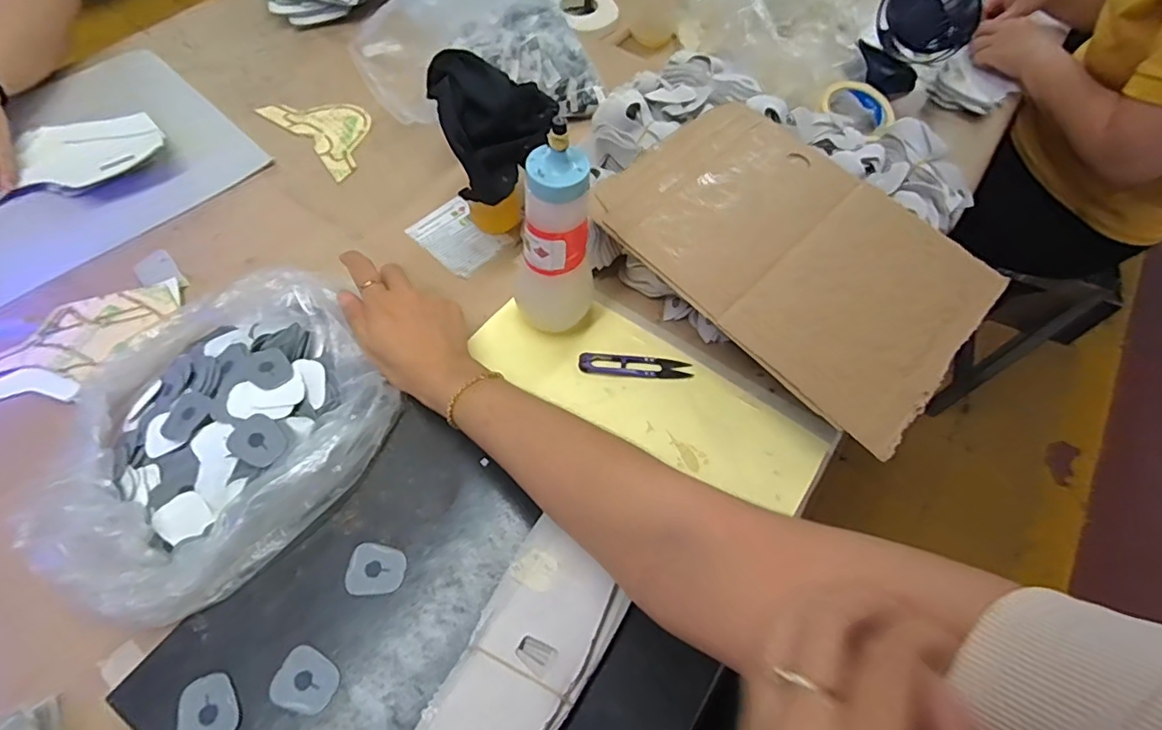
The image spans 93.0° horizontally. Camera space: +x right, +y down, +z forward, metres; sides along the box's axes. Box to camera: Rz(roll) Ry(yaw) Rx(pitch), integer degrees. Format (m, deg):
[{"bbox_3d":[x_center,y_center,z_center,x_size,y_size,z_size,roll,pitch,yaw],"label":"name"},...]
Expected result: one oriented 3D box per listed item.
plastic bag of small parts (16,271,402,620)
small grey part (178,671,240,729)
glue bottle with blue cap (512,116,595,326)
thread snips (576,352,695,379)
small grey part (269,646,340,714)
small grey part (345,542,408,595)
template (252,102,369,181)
[{"bbox_3d":[-0.269,0.045,0.412,0.229,0.052,0.207,-38,69,-22],"label":"plastic bag of small parts"},{"bbox_3d":[-0.231,0.213,0.340,0.033,0.004,0.040,-15,62,-12],"label":"small grey part"},{"bbox_3d":[-0.021,-0.109,0.455,0.071,0.192,0.070,-4,60,-6],"label":"glue bottle with blue cap"},{"bbox_3d":[0.049,0.000,0.502,0.101,0.004,0.023,3,60,-2],"label":"thread snips"},{"bbox_3d":[-0.175,0.202,0.353,0.039,0.004,0.033,21,61,9],"label":"small grey part"},{"bbox_3d":[-0.143,0.142,0.386,0.039,0.004,0.034,2,60,-3],"label":"small grey part"},{"bbox_3d":[-0.298,-0.282,0.655,0.162,0.004,0.089,40,65,18],"label":"template"}]

